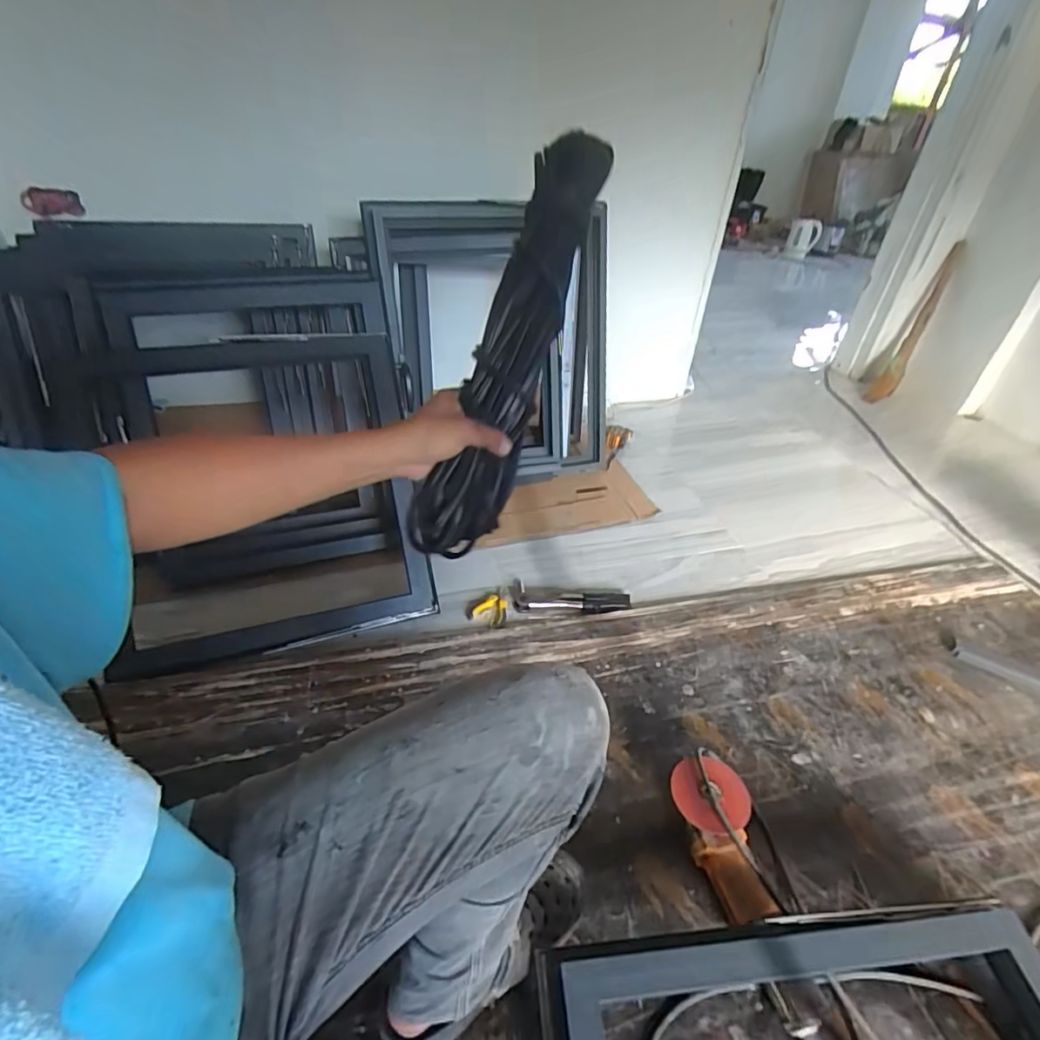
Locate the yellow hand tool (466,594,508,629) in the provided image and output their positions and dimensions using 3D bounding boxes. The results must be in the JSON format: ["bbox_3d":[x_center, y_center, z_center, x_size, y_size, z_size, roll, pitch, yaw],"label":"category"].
[{"bbox_3d":[-0.061,0.185,1.124,0.085,0.024,0.066,25,42,24],"label":"yellow hand tool"}]

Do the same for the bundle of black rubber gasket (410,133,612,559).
[{"bbox_3d":[-0.013,-0.169,0.552,0.097,0.423,0.085,21,6,21],"label":"bundle of black rubber gasket"}]

